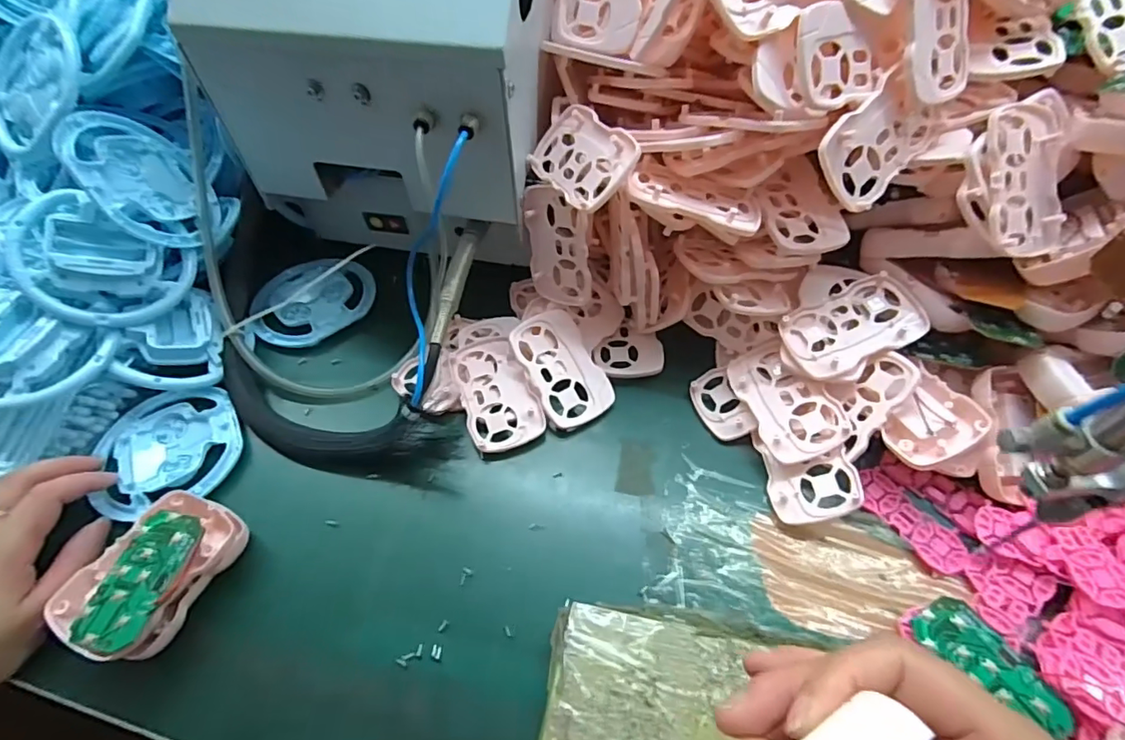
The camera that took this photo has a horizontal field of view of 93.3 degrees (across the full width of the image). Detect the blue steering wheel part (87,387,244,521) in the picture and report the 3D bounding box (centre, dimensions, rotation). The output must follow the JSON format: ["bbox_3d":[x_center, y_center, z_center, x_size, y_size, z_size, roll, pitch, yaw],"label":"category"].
[{"bbox_3d":[-0.283,0.055,0.382,0.096,0.017,0.097,-10,56,-6],"label":"blue steering wheel part"}]

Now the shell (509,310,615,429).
[{"bbox_3d":[-0.001,-0.001,0.402,0.054,0.012,0.086,-27,81,-18],"label":"shell"}]

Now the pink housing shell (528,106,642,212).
[{"bbox_3d":[0.013,-0.142,0.355,0.053,0.016,0.089,-52,50,16],"label":"pink housing shell"}]

